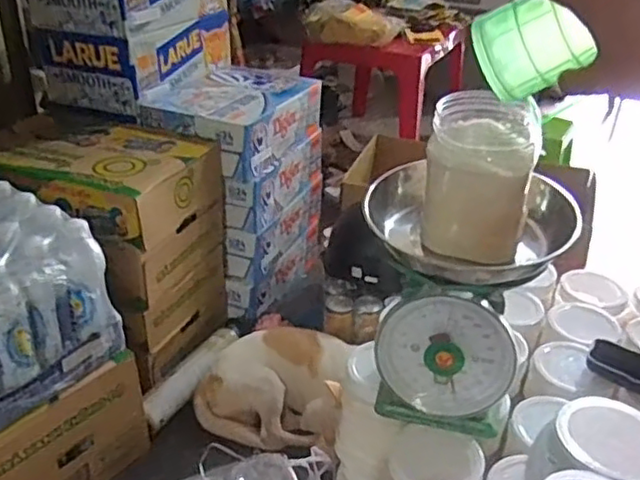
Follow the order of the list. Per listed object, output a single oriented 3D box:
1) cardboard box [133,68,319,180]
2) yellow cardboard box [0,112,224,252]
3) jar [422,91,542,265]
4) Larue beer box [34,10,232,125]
[{"bbox_3d":[-0.178,-0.268,1.408,0.247,0.119,0.357,15,33,21],"label":"cardboard box"},{"bbox_3d":[-0.443,-0.119,1.217,0.411,0.108,0.316,13,33,18],"label":"yellow cardboard box"},{"bbox_3d":[0.146,-0.054,0.596,0.095,0.143,0.079,11,32,15],"label":"jar"},{"bbox_3d":[-0.396,-0.414,1.447,0.261,0.152,0.361,17,34,23],"label":"Larue beer box"}]

